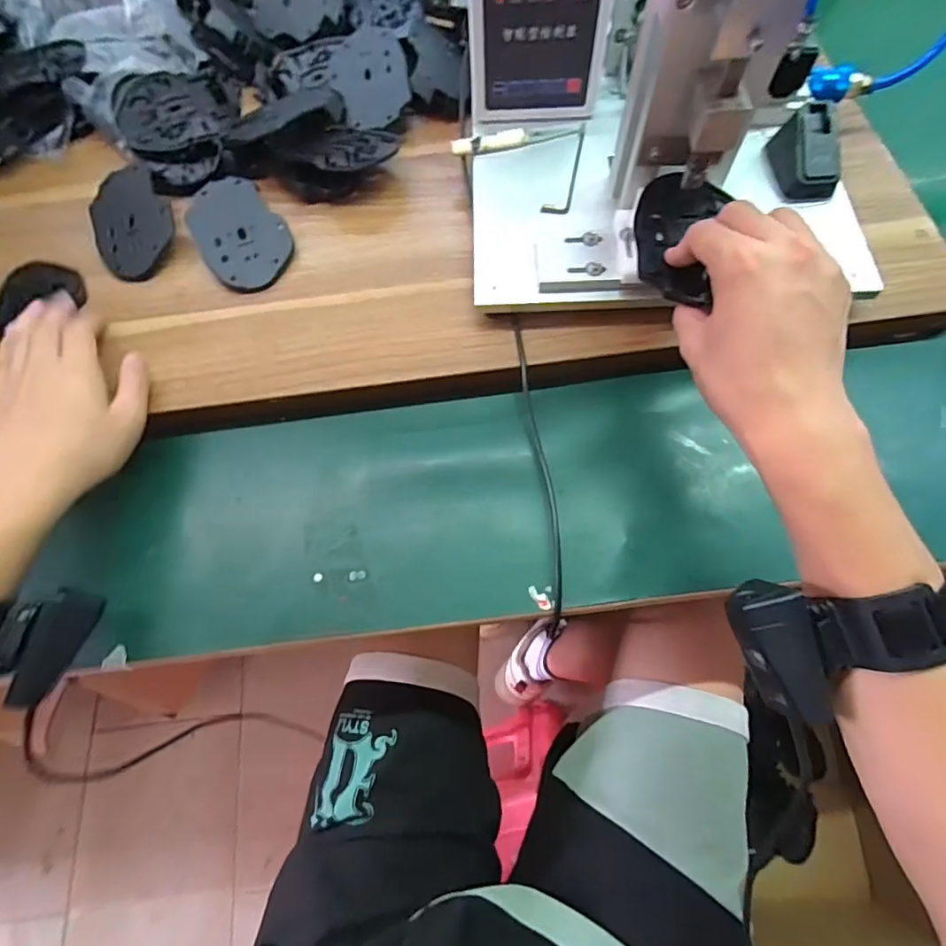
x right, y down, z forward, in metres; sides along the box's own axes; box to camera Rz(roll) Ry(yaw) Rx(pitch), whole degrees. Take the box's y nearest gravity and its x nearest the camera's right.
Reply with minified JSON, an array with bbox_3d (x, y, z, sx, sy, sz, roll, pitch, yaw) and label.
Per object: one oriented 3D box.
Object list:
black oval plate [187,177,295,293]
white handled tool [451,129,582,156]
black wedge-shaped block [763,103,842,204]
[{"bbox_3d":[-0.200,-0.208,0.444,0.071,0.008,0.108,-28,80,-10],"label":"black oval plate"},{"bbox_3d":[0.037,-0.291,0.447,0.109,0.008,0.012,-11,69,-1],"label":"white handled tool"},{"bbox_3d":[0.265,-0.251,0.411,0.039,0.043,0.061,-8,69,0],"label":"black wedge-shaped block"}]

